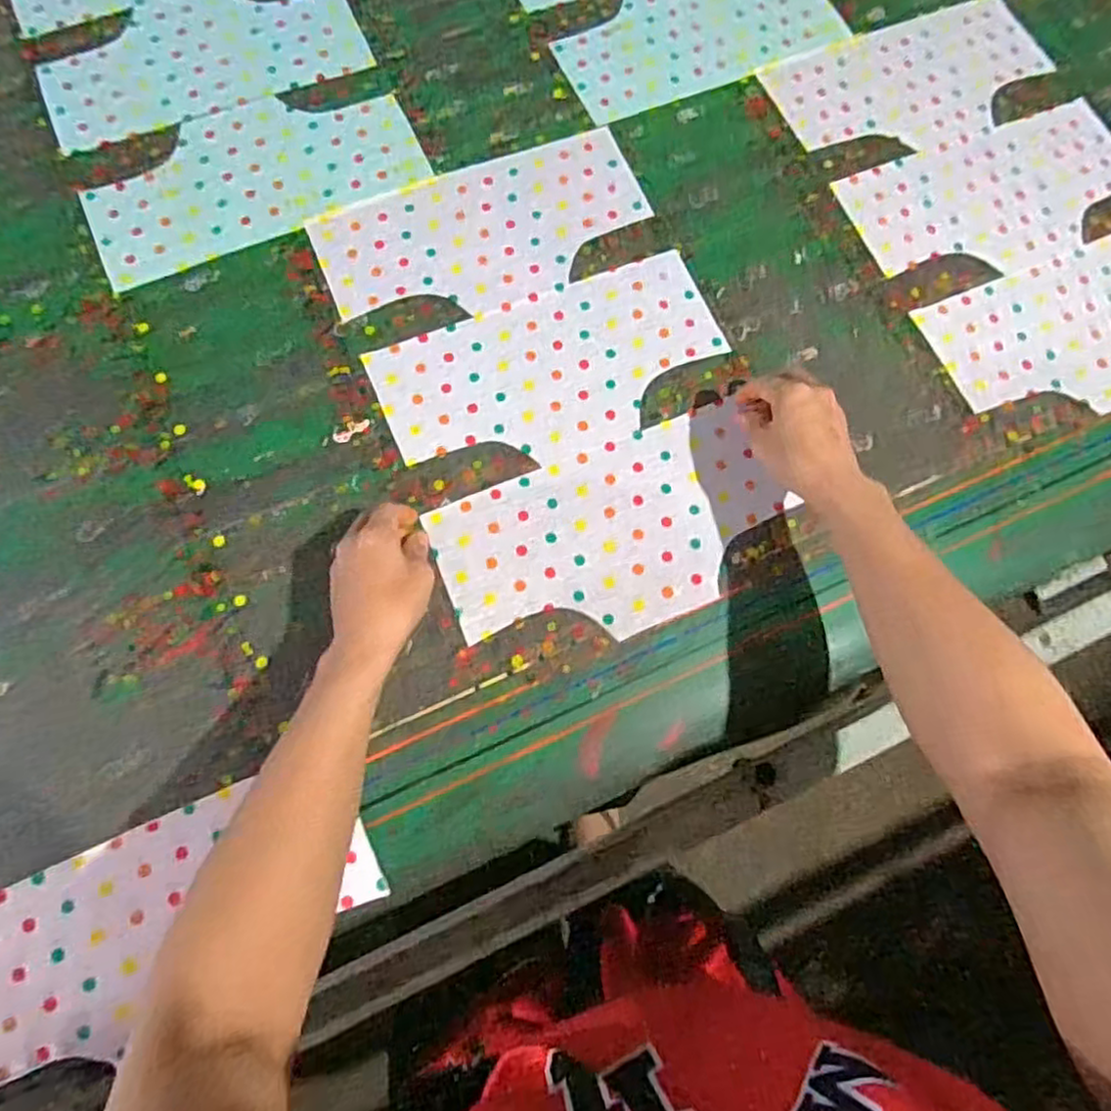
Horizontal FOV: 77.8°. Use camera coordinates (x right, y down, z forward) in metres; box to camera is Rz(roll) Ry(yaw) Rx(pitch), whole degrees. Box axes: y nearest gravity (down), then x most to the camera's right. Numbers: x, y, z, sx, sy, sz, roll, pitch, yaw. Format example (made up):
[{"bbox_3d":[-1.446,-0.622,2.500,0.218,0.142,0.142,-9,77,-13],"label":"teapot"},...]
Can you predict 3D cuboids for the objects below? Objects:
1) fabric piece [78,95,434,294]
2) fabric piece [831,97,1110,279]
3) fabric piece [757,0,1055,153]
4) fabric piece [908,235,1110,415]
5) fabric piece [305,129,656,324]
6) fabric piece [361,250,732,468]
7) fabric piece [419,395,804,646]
[{"bbox_3d":[-0.303,-0.385,0.689,0.320,0.004,0.162,-23,77,-7],"label":"fabric piece"},{"bbox_3d":[0.464,-0.373,0.713,0.319,0.007,0.157,-21,76,-8],"label":"fabric piece"},{"bbox_3d":[0.400,-0.520,0.753,0.316,0.004,0.164,-23,76,-8],"label":"fabric piece"},{"bbox_3d":[0.530,-0.227,0.674,0.317,0.009,0.164,-23,76,-8],"label":"fabric piece"},{"bbox_3d":[-0.066,-0.318,0.678,0.320,0.005,0.160,-21,76,-8],"label":"fabric piece"},{"bbox_3d":[0.002,-0.172,0.639,0.317,0.004,0.161,-21,76,-8],"label":"fabric piece"},{"bbox_3d":[0.052,-0.017,0.602,0.298,0.006,0.164,-21,76,-8],"label":"fabric piece"}]

